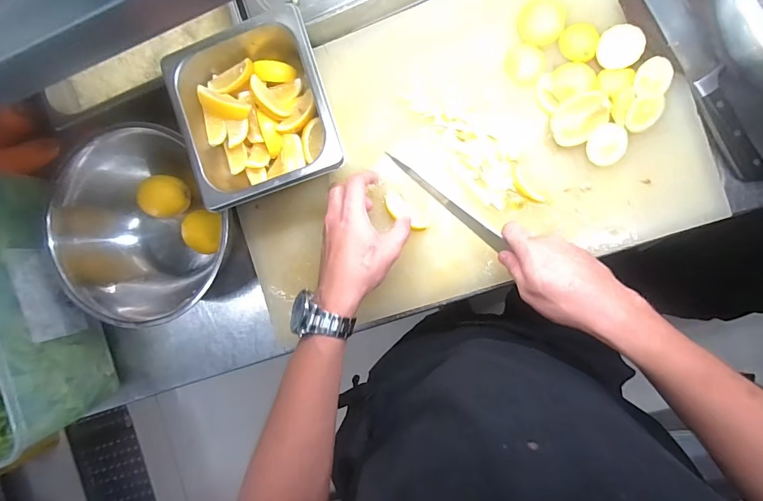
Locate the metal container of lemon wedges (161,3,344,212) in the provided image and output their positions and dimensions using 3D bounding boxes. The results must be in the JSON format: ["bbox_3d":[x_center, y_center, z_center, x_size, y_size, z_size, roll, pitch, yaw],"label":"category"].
[{"bbox_3d":[-0.133,-0.147,0.436,0.159,0.087,0.174,-17,88,8],"label":"metal container of lemon wedges"}]

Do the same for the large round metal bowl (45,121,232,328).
[{"bbox_3d":[-0.294,-0.023,0.506,0.232,0.098,0.214,45,96,5],"label":"large round metal bowl"}]

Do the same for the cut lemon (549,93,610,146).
[{"bbox_3d":[0.222,-0.149,0.442,0.059,0.034,0.047,-43,85,6],"label":"cut lemon"}]

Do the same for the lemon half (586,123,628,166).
[{"bbox_3d":[0.252,-0.119,0.438,0.044,0.013,0.044,-30,107,11],"label":"lemon half"}]

